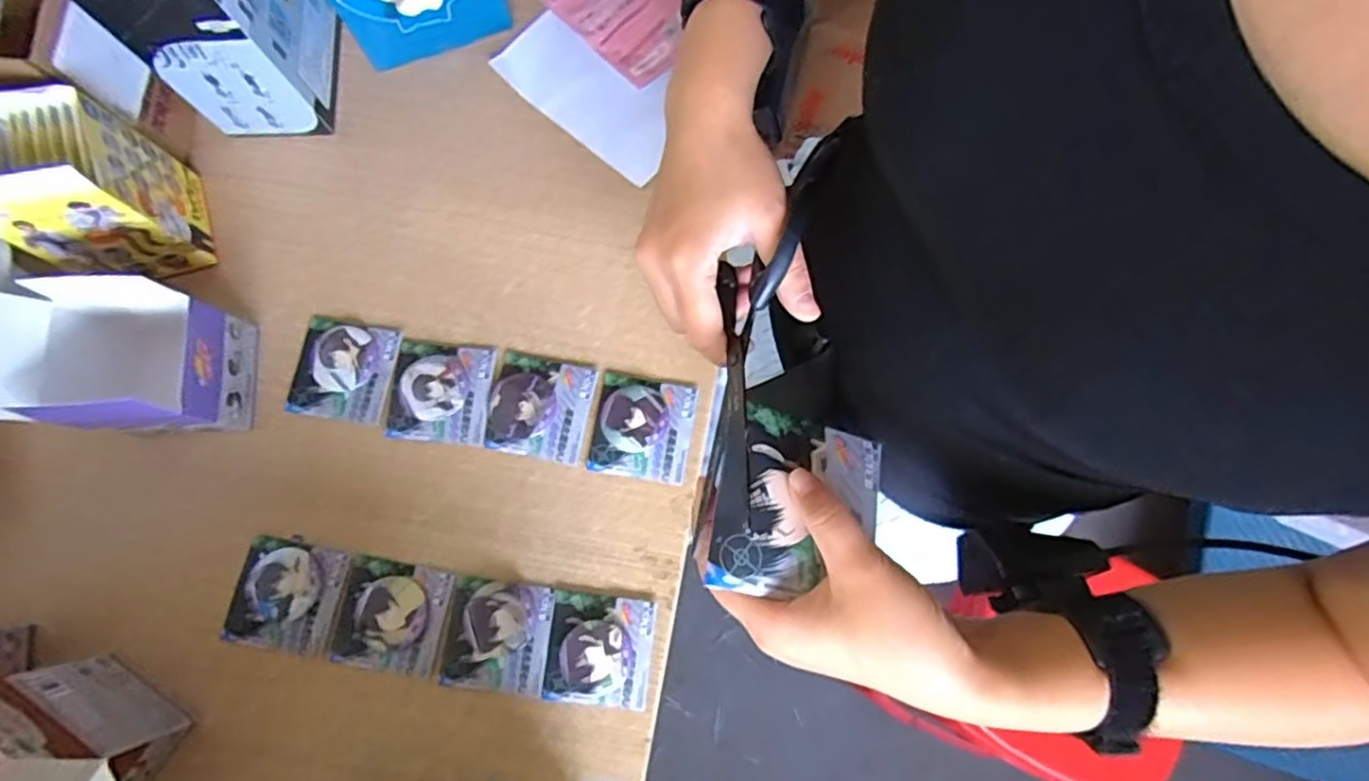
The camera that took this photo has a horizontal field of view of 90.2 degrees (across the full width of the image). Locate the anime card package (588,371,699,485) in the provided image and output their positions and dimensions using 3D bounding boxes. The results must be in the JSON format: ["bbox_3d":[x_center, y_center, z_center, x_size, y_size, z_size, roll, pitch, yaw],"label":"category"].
[{"bbox_3d":[-0.037,0.030,0.575,0.083,0.015,0.086,8,80,2],"label":"anime card package"}]

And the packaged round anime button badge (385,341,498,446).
[{"bbox_3d":[-0.207,0.001,0.578,0.084,0.015,0.085,4,80,1],"label":"packaged round anime button badge"}]

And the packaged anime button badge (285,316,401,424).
[{"bbox_3d":[-0.294,-0.018,0.584,0.087,0.010,0.084,7,80,2],"label":"packaged anime button badge"}]

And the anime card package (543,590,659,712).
[{"bbox_3d":[-0.069,0.205,0.541,0.083,0.017,0.085,4,80,1],"label":"anime card package"}]

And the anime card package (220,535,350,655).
[{"bbox_3d":[-0.321,0.163,0.548,0.087,0.015,0.083,9,80,2],"label":"anime card package"}]

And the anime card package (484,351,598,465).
[{"bbox_3d":[-0.122,0.013,0.576,0.084,0.018,0.085,9,80,2],"label":"anime card package"}]

